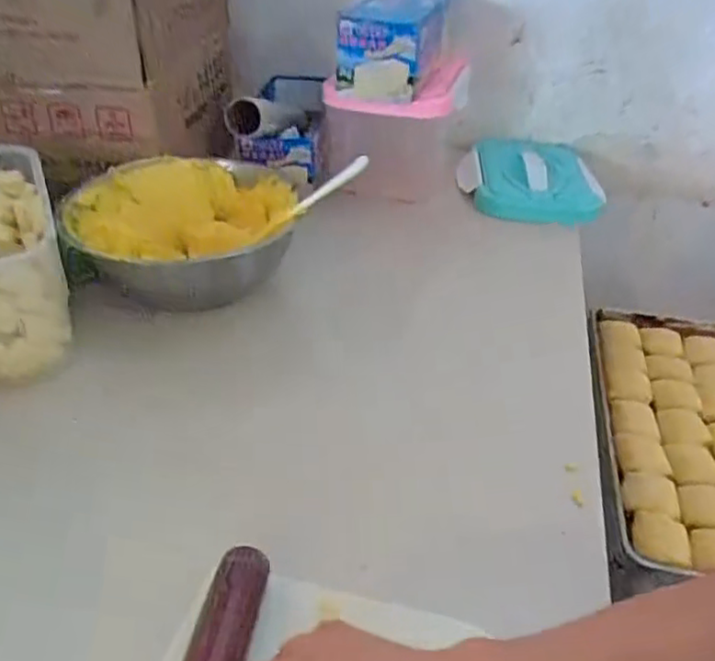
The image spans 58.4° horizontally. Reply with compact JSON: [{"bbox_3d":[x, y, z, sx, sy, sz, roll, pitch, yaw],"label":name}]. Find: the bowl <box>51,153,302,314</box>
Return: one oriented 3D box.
[{"bbox_3d":[-0.165,-0.091,0.619,0.209,0.078,0.190,-1,36,-5],"label":"bowl"}]

